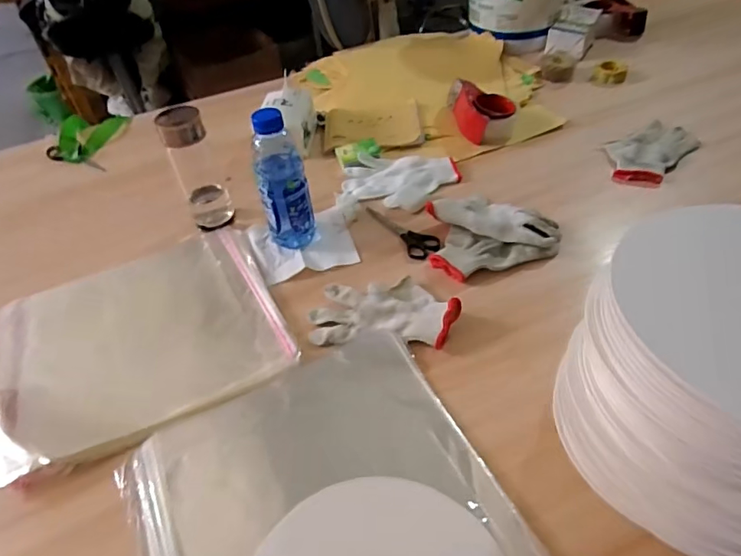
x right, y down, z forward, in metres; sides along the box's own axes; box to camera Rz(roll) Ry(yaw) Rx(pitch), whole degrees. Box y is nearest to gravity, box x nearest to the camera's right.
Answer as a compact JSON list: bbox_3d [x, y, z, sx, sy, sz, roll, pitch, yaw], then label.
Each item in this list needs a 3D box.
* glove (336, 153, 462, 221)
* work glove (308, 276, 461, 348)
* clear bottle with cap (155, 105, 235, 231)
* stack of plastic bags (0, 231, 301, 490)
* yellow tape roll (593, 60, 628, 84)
[{"bbox_3d":[0.049,-0.163,0.865,0.201,0.021,0.142,-2,45,3],"label":"glove"},{"bbox_3d":[0.017,0.038,0.656,0.183,0.030,0.106,1,45,6],"label":"work glove"},{"bbox_3d":[-0.260,-0.161,0.787,0.073,0.188,0.069,-21,47,-16],"label":"clear bottle with cap"},{"bbox_3d":[-0.307,0.059,0.676,0.346,0.021,0.325,-21,47,-16],"label":"stack of plastic bags"},{"bbox_3d":[0.513,-0.438,1.089,0.064,0.028,0.063,-2,45,2],"label":"yellow tape roll"}]

